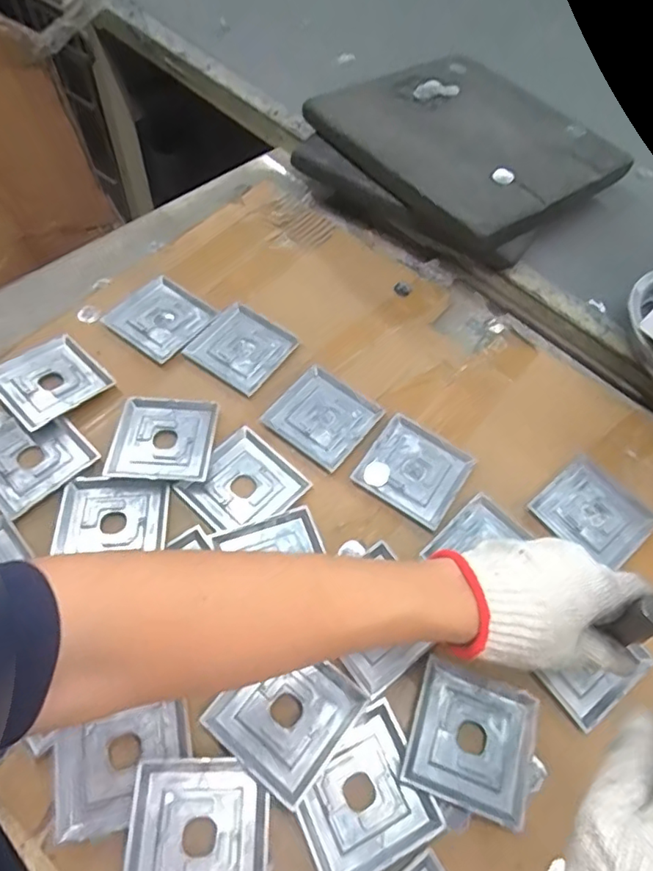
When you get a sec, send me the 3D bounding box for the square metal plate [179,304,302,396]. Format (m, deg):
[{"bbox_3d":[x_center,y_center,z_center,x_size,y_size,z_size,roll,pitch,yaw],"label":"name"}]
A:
[{"bbox_3d":[-0.090,-0.095,0.598,0.090,0.009,0.085,31,62,15],"label":"square metal plate"}]

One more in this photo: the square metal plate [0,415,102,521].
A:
[{"bbox_3d":[-0.274,0.018,0.522,0.093,0.010,0.091,-38,68,-23],"label":"square metal plate"}]

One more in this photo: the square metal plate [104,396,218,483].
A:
[{"bbox_3d":[-0.152,0.001,0.534,0.089,0.011,0.090,3,59,-1],"label":"square metal plate"}]

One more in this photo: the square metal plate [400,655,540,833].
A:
[{"bbox_3d":[0.108,0.224,0.419,0.089,0.005,0.090,19,59,8],"label":"square metal plate"}]

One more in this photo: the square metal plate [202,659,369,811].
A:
[{"bbox_3d":[-0.029,0.203,0.418,0.088,0.013,0.090,35,63,17],"label":"square metal plate"}]

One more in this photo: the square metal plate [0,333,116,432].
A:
[{"bbox_3d":[-0.274,-0.055,0.560,0.090,0.010,0.090,40,65,19],"label":"square metal plate"}]

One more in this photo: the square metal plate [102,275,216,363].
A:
[{"bbox_3d":[-0.179,-0.129,0.616,0.091,0.006,0.094,37,64,18],"label":"square metal plate"}]

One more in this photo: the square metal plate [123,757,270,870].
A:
[{"bbox_3d":[-0.086,0.269,0.379,0.090,0.010,0.090,2,59,-2],"label":"square metal plate"}]

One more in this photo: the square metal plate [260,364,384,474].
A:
[{"bbox_3d":[-0.003,-0.019,0.559,0.088,0.006,0.088,34,63,17],"label":"square metal plate"}]

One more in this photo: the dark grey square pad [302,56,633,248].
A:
[{"bbox_3d":[0.174,-0.369,0.695,0.312,0.034,0.299,-31,66,-21],"label":"dark grey square pad"}]

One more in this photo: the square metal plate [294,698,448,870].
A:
[{"bbox_3d":[0.024,0.255,0.402,0.091,0.009,0.087,-22,62,-16],"label":"square metal plate"}]

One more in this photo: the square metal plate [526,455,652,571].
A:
[{"bbox_3d":[0.250,0.072,0.529,0.089,0.004,0.091,-35,67,-22],"label":"square metal plate"}]

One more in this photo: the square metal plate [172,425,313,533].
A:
[{"bbox_3d":[-0.075,0.047,0.518,0.088,0.008,0.090,38,64,18],"label":"square metal plate"}]

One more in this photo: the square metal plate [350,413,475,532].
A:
[{"bbox_3d":[0.084,0.032,0.539,0.089,0.004,0.089,31,62,15],"label":"square metal plate"}]

